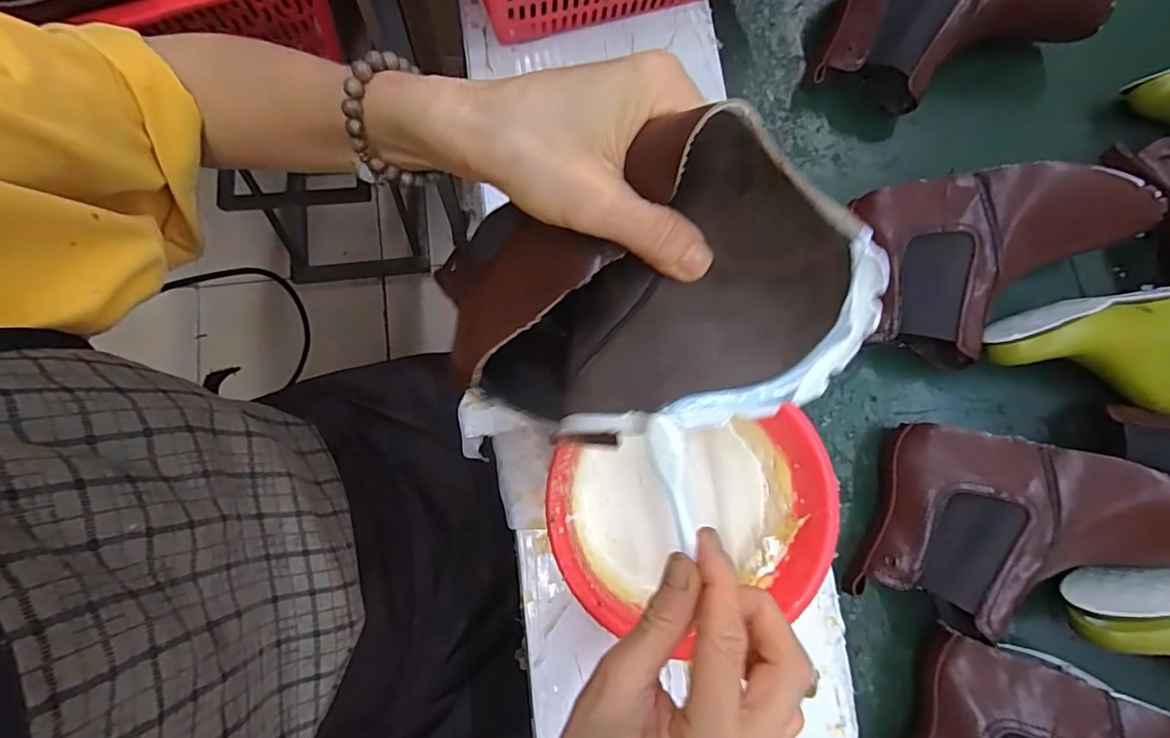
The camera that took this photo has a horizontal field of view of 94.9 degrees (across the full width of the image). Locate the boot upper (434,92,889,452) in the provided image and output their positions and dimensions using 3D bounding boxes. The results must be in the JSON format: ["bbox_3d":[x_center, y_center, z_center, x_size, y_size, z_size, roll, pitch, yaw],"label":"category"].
[{"bbox_3d":[0.024,-0.031,0.231,0.176,0.101,0.112,-7,80,-3],"label":"boot upper"}]

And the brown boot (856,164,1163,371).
[{"bbox_3d":[0.362,-0.086,0.460,0.247,0.075,0.150,1,79,-3],"label":"brown boot"}]

